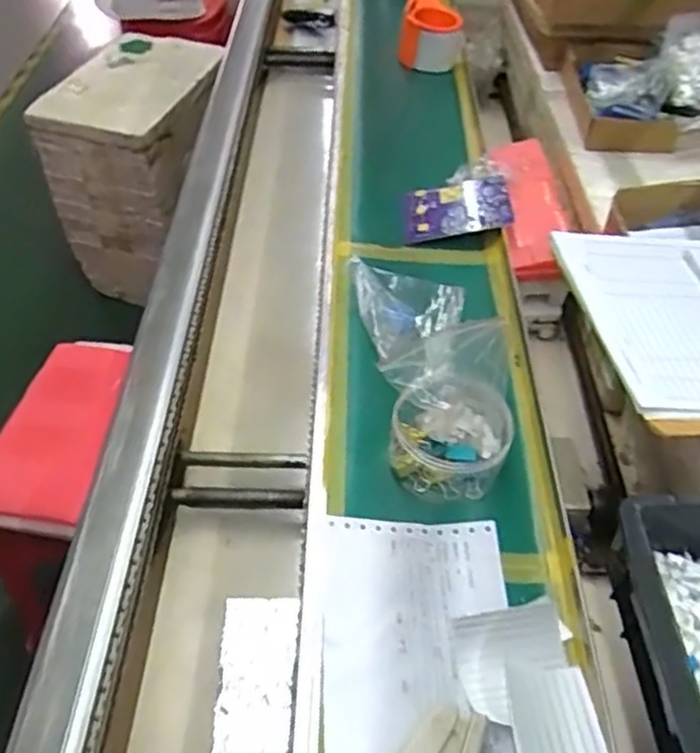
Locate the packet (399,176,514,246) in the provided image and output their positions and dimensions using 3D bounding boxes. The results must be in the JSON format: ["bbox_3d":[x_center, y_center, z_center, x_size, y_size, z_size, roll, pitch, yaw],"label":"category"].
[{"bbox_3d":[0.125,-0.203,0.846,0.128,0.013,0.097,-10,53,18],"label":"packet"}]

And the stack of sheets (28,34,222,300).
[{"bbox_3d":[-0.497,-0.513,1.782,0.341,0.497,0.432,20,54,16],"label":"stack of sheets"}]

